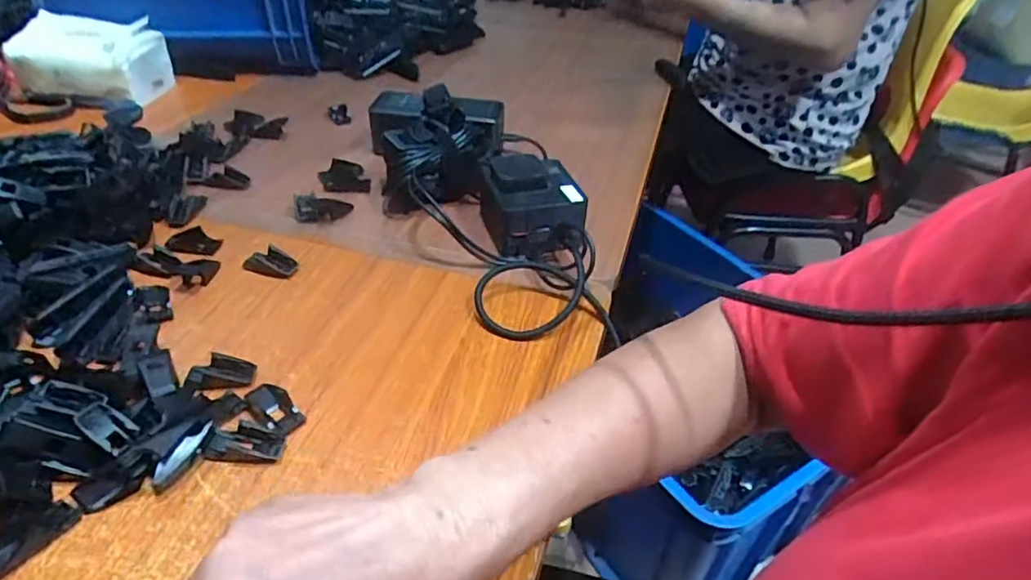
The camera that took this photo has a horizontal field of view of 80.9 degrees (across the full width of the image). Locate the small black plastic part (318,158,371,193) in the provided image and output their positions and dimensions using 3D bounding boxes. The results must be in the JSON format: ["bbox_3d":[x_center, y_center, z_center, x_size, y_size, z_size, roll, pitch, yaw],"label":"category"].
[{"bbox_3d":[-0.163,-0.108,0.572,0.043,0.011,0.049,-10,41,-15],"label":"small black plastic part"}]

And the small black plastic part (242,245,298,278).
[{"bbox_3d":[-0.188,-0.022,0.461,0.040,0.016,0.018,12,41,11],"label":"small black plastic part"}]

